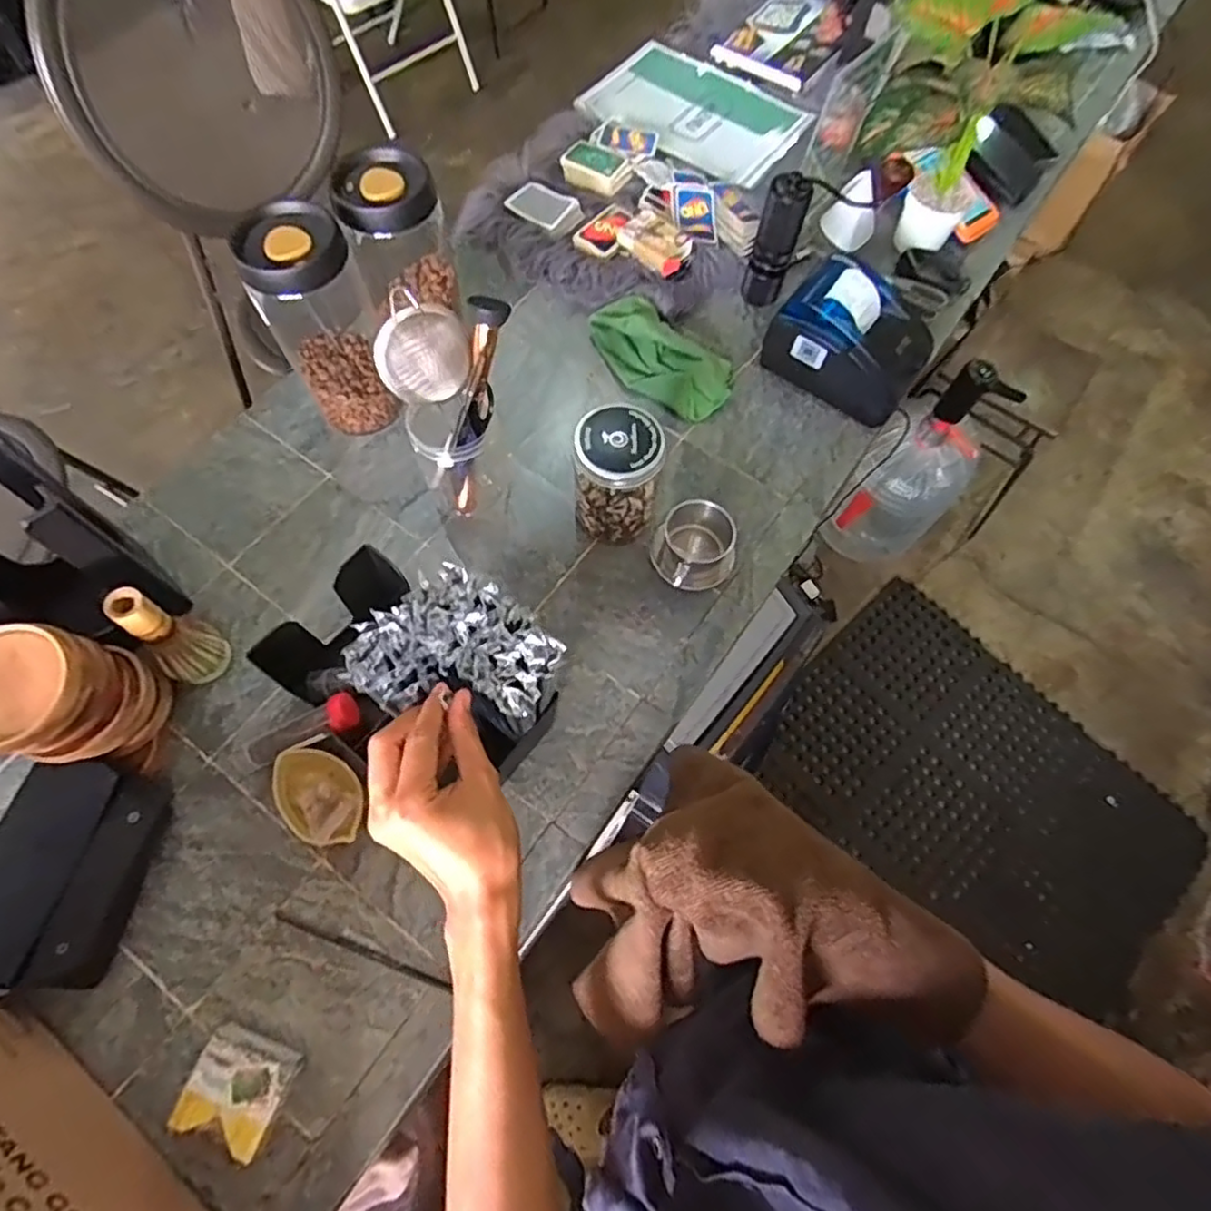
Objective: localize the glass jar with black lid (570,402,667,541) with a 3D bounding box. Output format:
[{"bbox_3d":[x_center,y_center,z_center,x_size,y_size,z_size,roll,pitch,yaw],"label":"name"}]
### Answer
[{"bbox_3d":[0.011,-0.133,0.679,0.088,0.131,0.082,-5,68,-3],"label":"glass jar with black lid"}]

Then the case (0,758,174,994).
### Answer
[{"bbox_3d":[-0.468,0.229,0.562,0.111,0.065,0.175,11,68,4],"label":"case"}]

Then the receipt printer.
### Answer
[{"bbox_3d":[0.301,-0.326,0.781,0.173,0.106,0.125,37,72,13],"label":"receipt printer"}]

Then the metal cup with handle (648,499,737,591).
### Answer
[{"bbox_3d":[0.095,-0.066,0.694,0.085,0.058,0.086,-30,71,-12],"label":"metal cup with handle"}]

